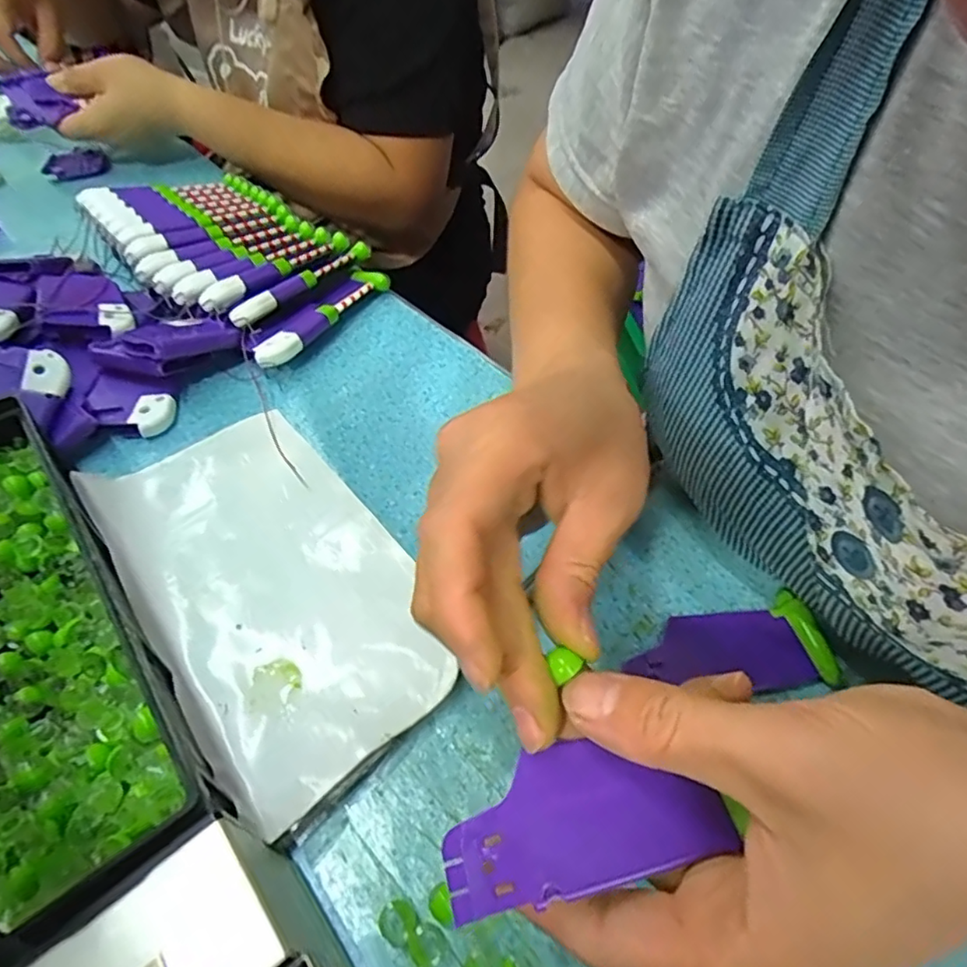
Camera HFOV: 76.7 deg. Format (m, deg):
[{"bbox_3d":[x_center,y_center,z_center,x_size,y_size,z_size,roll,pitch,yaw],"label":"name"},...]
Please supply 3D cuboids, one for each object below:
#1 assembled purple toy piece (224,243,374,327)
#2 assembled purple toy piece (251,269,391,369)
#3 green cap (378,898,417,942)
[{"bbox_3d":[-0.121,-0.138,0.411,0.012,0.019,0.117,23,55,20],"label":"assembled purple toy piece"},{"bbox_3d":[-0.108,-0.111,0.414,0.028,0.021,0.122,18,54,17],"label":"assembled purple toy piece"},{"bbox_3d":[-0.029,0.150,0.210,0.012,0.006,0.012,-1,51,1],"label":"green cap"}]

